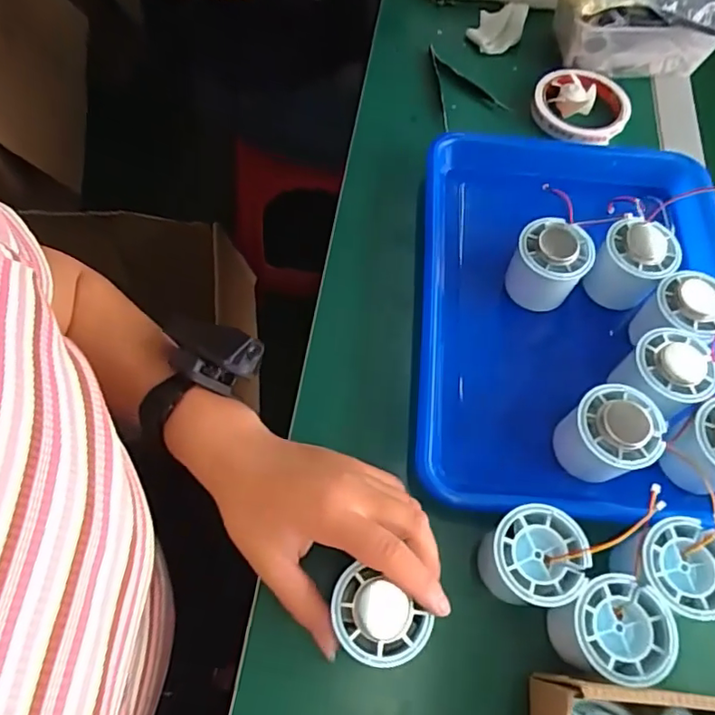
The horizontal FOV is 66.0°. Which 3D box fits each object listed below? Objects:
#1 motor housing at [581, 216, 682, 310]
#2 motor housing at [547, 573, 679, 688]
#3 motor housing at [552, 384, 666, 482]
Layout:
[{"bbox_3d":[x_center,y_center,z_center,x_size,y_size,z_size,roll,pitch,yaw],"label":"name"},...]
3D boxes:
[{"bbox_3d":[0.214,-0.073,0.434,0.052,0.059,0.047,29,66,10],"label":"motor housing"},{"bbox_3d":[0.145,0.158,0.321,0.053,0.046,0.052,5,64,-1],"label":"motor housing"},{"bbox_3d":[0.165,0.053,0.368,0.052,0.058,0.053,1,64,-3],"label":"motor housing"}]

